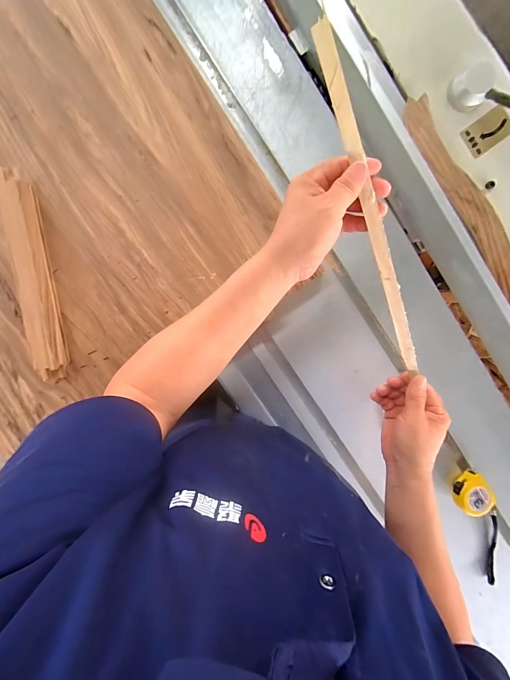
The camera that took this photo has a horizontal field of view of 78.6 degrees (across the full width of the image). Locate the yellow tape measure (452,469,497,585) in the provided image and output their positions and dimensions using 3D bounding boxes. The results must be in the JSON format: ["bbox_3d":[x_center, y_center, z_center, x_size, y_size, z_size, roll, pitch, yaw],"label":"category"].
[{"bbox_3d":[0.395,0.325,0.530,0.057,0.042,0.212,-27,95,8],"label":"yellow tape measure"}]

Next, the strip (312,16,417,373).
[{"bbox_3d":[0.131,-0.111,0.335,0.017,0.009,0.367,-24,115,8],"label":"strip"}]

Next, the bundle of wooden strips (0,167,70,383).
[{"bbox_3d":[-0.332,-0.092,0.471,0.046,0.041,0.309,-5,98,3],"label":"bundle of wooden strips"}]

